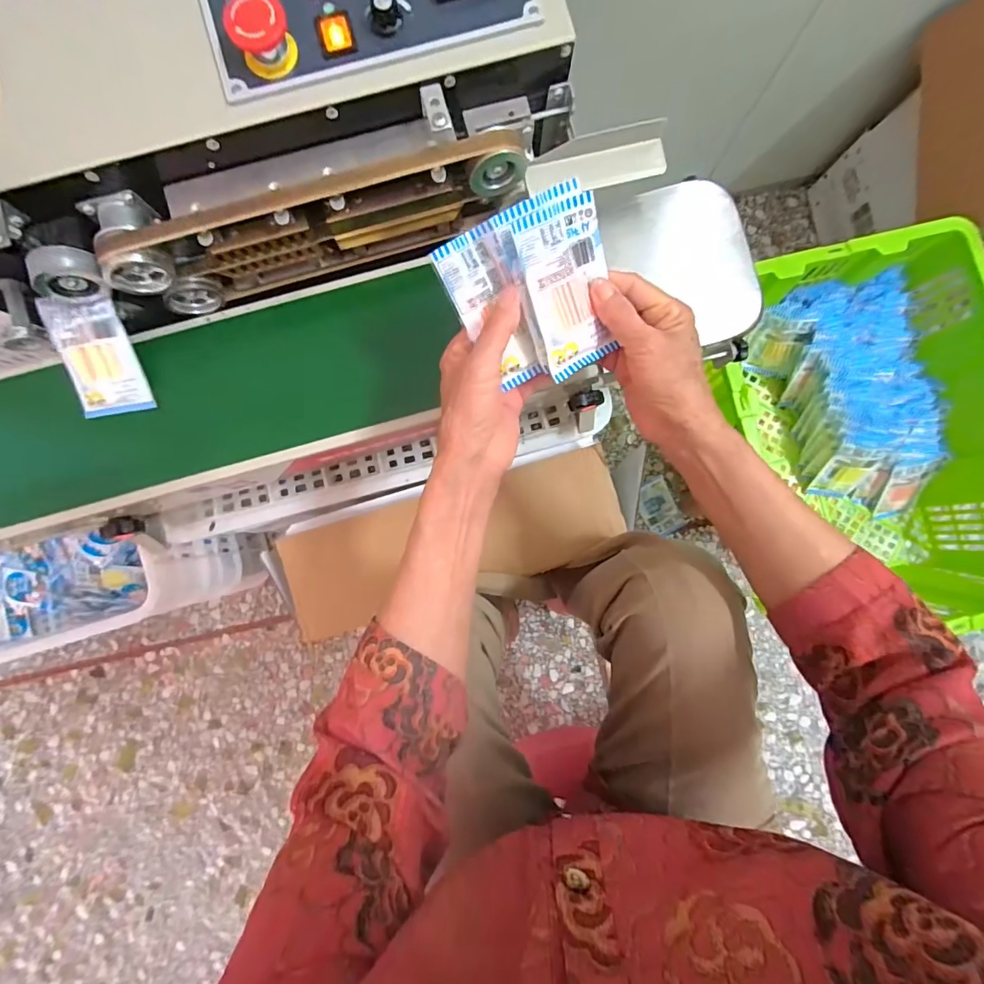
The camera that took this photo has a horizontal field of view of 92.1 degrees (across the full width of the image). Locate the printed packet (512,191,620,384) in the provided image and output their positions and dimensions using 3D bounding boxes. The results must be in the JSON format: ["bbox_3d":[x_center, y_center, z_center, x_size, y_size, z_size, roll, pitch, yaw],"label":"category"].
[{"bbox_3d":[0.053,-0.134,0.318,0.061,0.010,0.103,-31,120,-17],"label":"printed packet"}]

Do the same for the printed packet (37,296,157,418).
[{"bbox_3d":[-0.342,-0.116,0.414,0.064,0.008,0.096,-5,112,0],"label":"printed packet"}]

